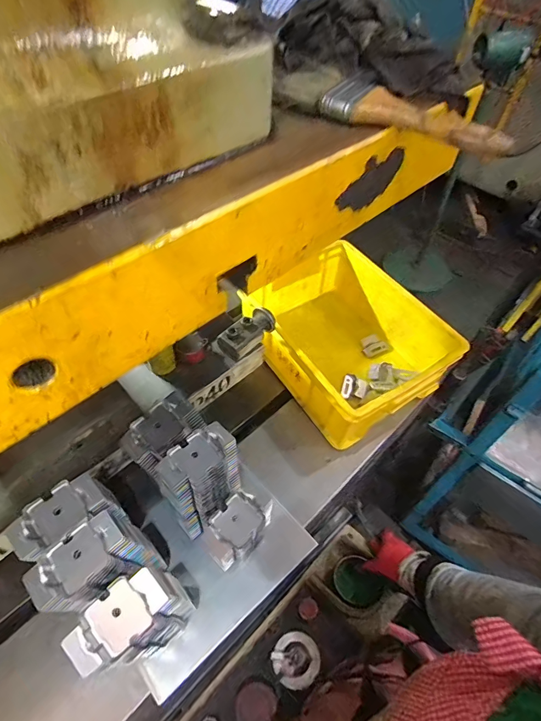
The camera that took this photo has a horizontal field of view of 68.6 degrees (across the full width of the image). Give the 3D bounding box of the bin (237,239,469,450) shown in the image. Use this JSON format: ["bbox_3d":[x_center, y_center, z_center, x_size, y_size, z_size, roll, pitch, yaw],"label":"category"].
[{"bbox_3d":[0.133,-0.043,0.735,0.266,0.139,0.343,-27,58,-22],"label":"bin"}]

